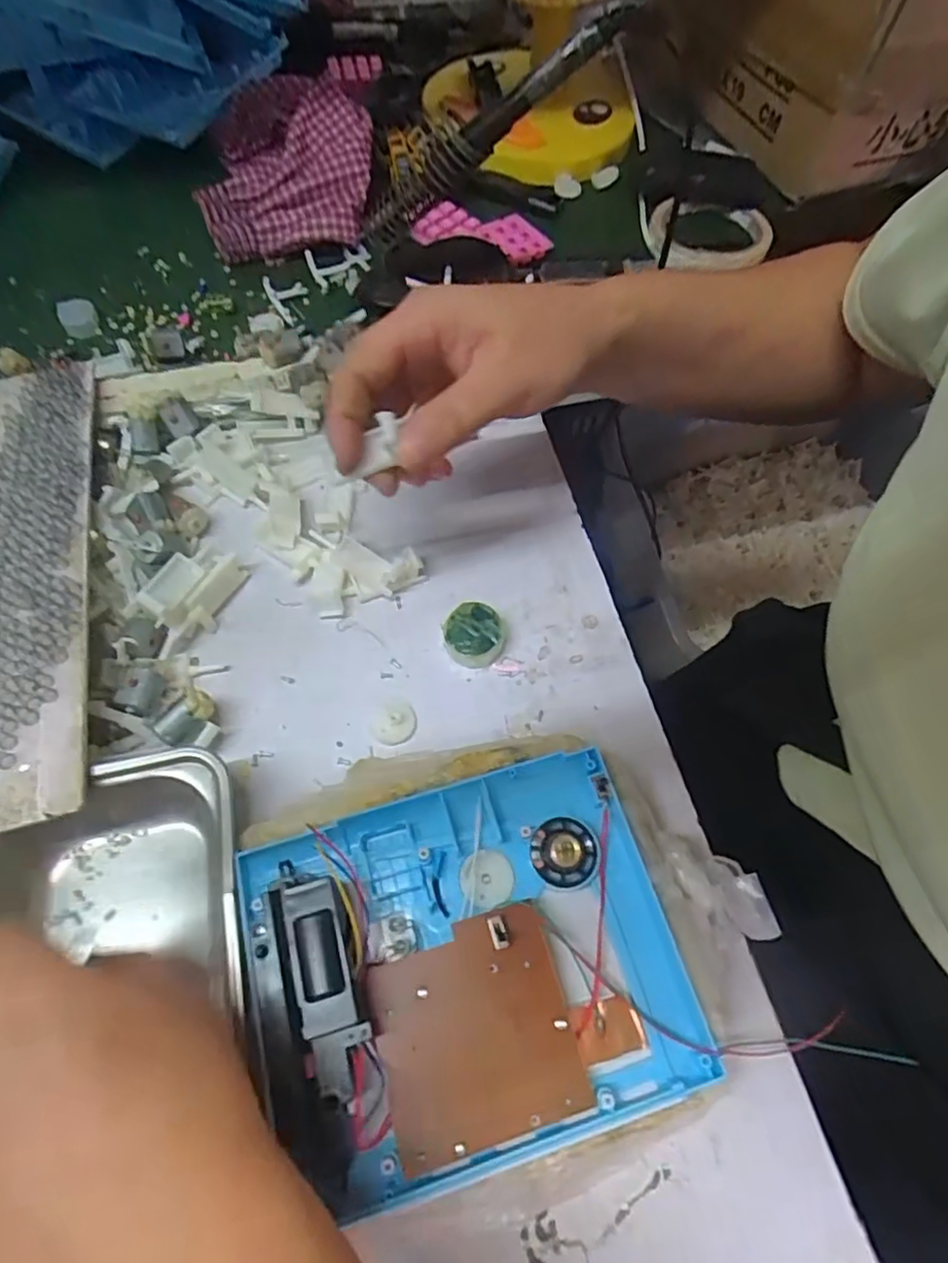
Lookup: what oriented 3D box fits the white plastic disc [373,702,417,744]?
[{"bbox_3d":[-0.042,0.047,0.337,0.022,0.008,0.022,1,63,-3],"label":"white plastic disc"}]

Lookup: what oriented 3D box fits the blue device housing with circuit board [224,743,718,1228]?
[{"bbox_3d":[-0.002,0.125,0.247,0.159,0.037,0.130,-13,64,-10],"label":"blue device housing with circuit board"}]

